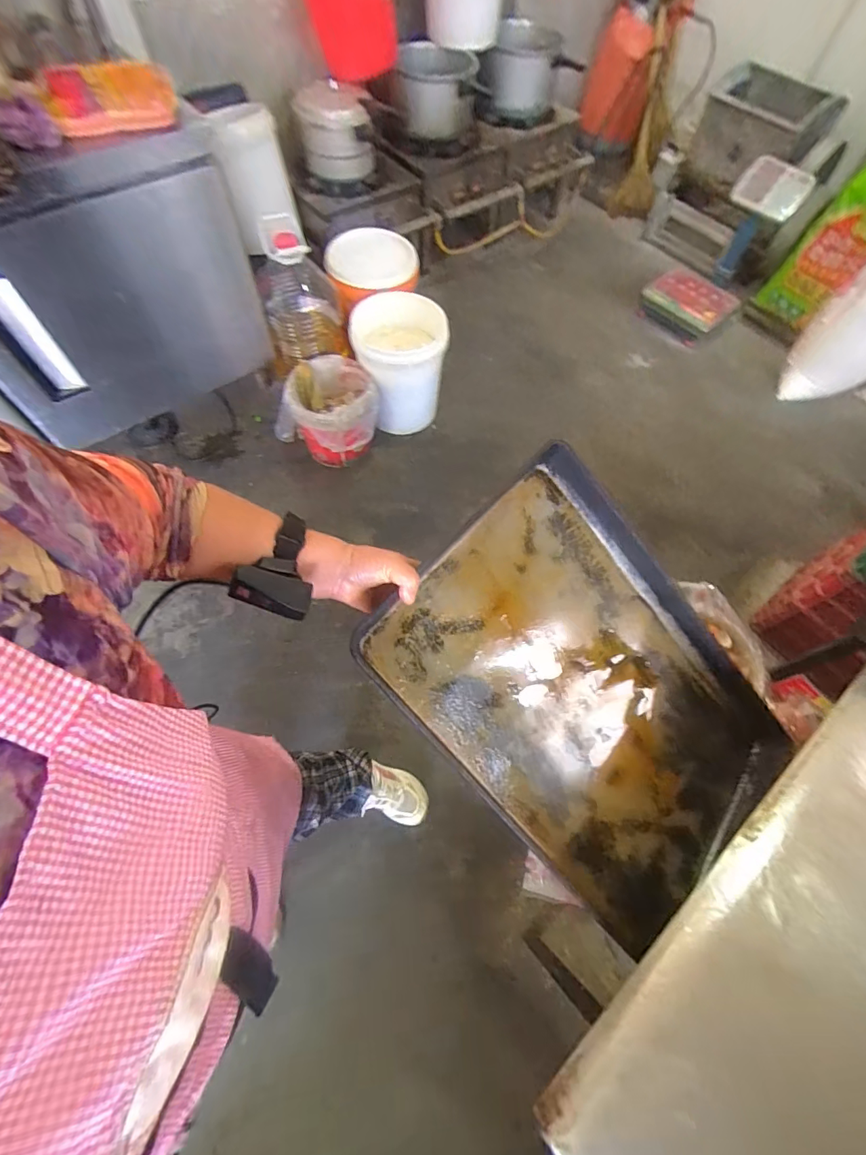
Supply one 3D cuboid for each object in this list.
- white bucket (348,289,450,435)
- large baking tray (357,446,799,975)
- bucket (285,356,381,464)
[{"bbox_3d":[-0.113,-0.719,1.610,0.291,0.391,0.291,1,63,-1],"label":"white bucket"},{"bbox_3d":[0.236,0.157,0.616,0.424,0.035,0.581,-44,99,-26],"label":"large baking tray"},{"bbox_3d":[-0.318,-0.543,1.570,0.276,0.256,0.259,-9,63,-6],"label":"bucket"}]

